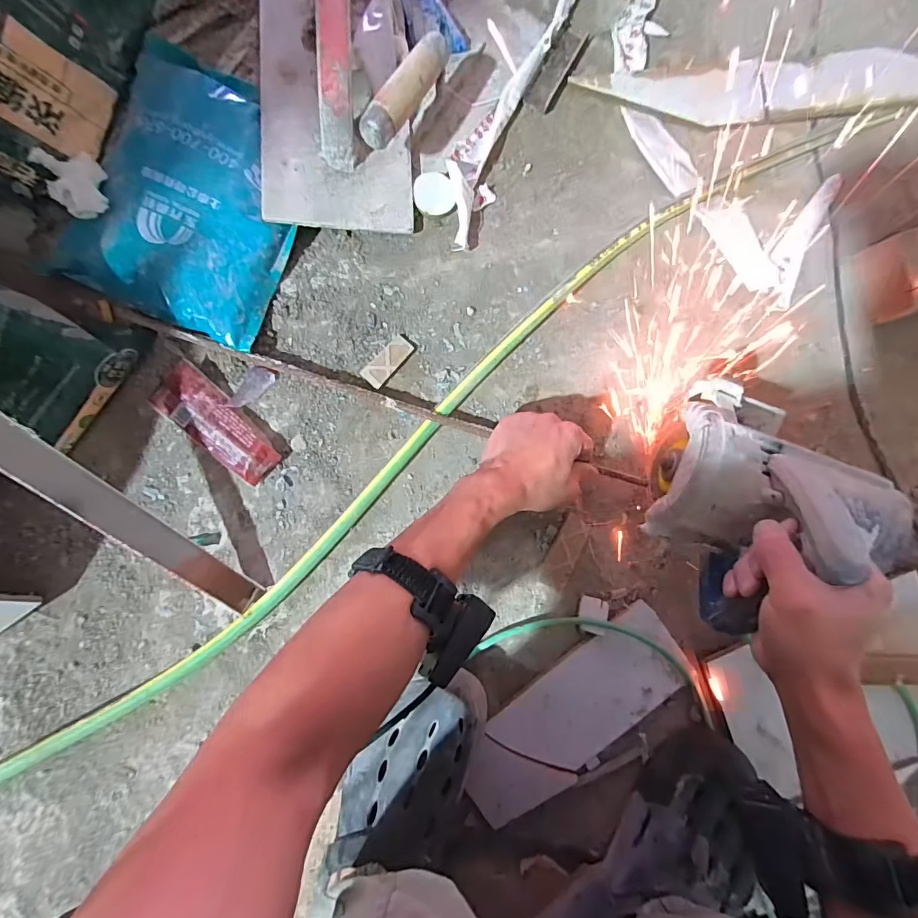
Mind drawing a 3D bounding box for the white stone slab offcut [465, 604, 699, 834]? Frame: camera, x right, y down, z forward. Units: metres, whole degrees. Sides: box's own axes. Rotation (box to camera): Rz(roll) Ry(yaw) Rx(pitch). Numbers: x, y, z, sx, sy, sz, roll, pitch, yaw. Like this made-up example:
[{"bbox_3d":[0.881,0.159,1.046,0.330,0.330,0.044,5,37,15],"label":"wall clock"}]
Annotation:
[{"bbox_3d":[0.121,0.267,0.453,0.260,0.017,0.103,-34,90,-6],"label":"white stone slab offcut"}]

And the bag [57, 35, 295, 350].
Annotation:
[{"bbox_3d":[-0.254,-0.252,0.415,0.175,0.047,0.254,11,85,-4],"label":"bag"}]

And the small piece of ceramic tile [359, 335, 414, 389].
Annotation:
[{"bbox_3d":[-0.074,-0.102,0.451,0.025,0.009,0.058,40,84,-2],"label":"small piece of ceramic tile"}]

